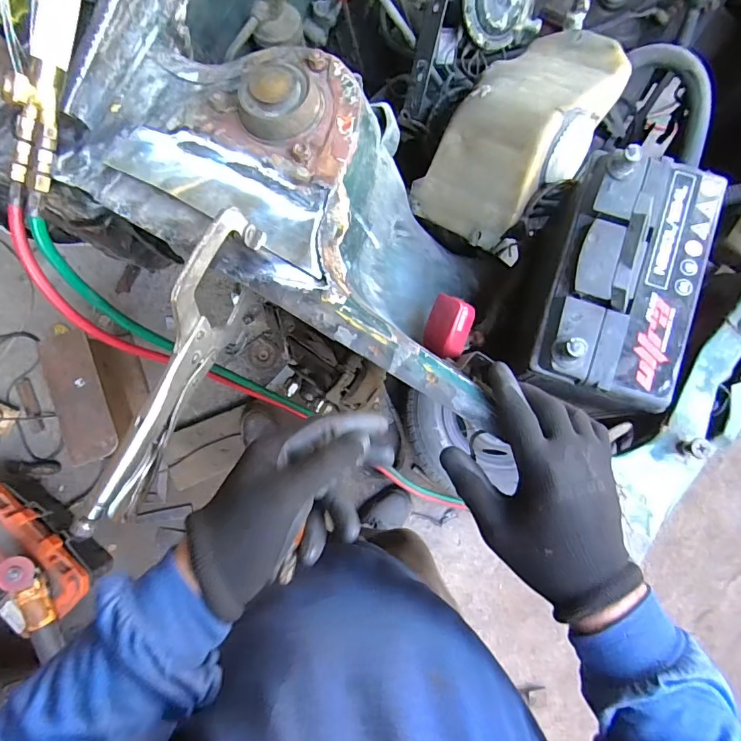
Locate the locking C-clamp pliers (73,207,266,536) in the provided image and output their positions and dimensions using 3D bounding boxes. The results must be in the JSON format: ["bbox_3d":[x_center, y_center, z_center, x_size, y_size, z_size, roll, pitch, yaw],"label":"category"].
[{"bbox_3d":[-0.151,-0.001,0.365,0.017,0.109,0.258,25,85,1],"label":"locking C-clamp pliers"}]

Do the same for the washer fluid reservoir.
[{"bbox_3d":[0.175,-0.277,0.510,0.134,0.118,0.261,35,85,2],"label":"washer fluid reservoir"}]

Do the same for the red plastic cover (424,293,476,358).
[{"bbox_3d":[0.081,-0.045,0.475,0.042,0.032,0.060,19,84,0],"label":"red plastic cover"}]

